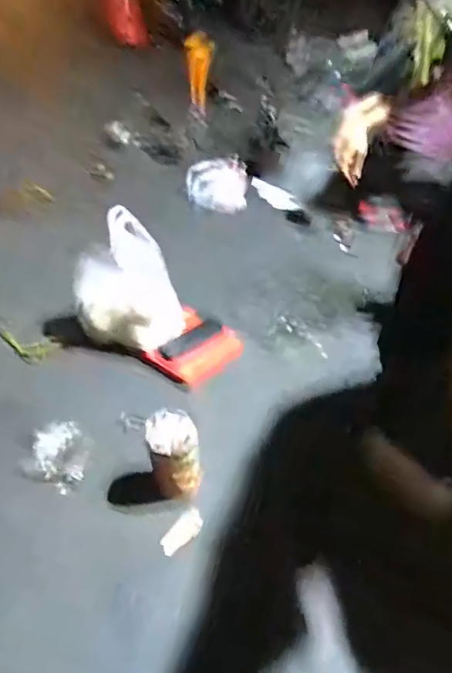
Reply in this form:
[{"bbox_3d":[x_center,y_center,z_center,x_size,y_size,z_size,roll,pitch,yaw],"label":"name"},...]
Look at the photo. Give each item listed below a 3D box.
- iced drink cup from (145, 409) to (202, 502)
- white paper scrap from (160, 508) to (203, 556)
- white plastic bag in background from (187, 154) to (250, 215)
[{"bbox_3d":[-0.088,0.211,0.908,0.085,0.143,0.090,-15,40,-12],"label":"iced drink cup"},{"bbox_3d":[-0.073,0.324,0.882,0.080,0.007,0.036,-41,66,-21],"label":"white paper scrap"},{"bbox_3d":[-0.025,-0.491,1.759,0.197,0.142,0.157,-5,39,-1],"label":"white plastic bag in background"}]

